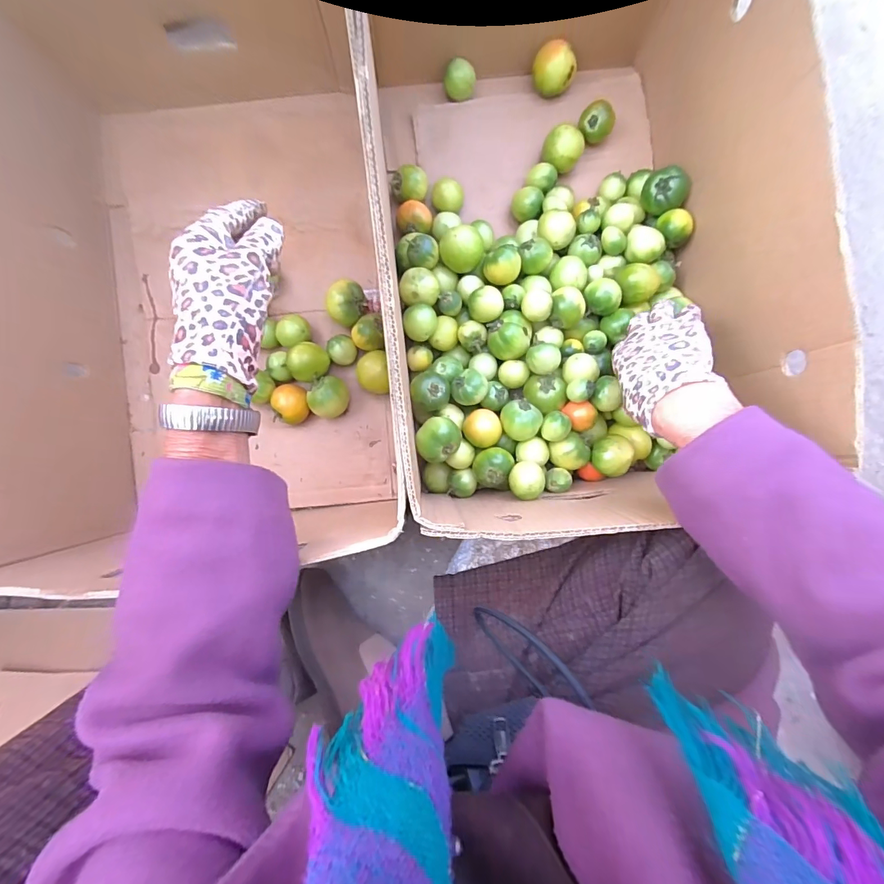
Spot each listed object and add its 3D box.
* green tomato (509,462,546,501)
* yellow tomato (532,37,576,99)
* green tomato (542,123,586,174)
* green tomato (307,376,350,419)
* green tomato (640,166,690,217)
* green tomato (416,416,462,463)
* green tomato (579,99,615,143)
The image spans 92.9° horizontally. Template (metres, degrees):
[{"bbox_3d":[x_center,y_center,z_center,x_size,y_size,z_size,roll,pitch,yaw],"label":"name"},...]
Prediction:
[{"bbox_3d":[0.085,0.039,0.428,0.033,0.028,0.037,-1,89,-2],"label":"green tomato"},{"bbox_3d":[0.133,-0.443,0.501,0.051,0.041,0.044,17,88,-1],"label":"yellow tomato"},{"bbox_3d":[0.143,-0.345,0.499,0.044,0.038,0.043,0,89,-2],"label":"green tomato"},{"bbox_3d":[-0.127,-0.050,0.481,0.040,0.040,0.046,42,88,0],"label":"green tomato"},{"bbox_3d":[0.251,-0.283,0.470,0.046,0.041,0.046,0,89,-2],"label":"green tomato"},{"bbox_3d":[-0.004,-0.003,0.426,0.044,0.043,0.041,0,89,-2],"label":"green tomato"},{"bbox_3d":[0.182,-0.377,0.502,0.039,0.033,0.038,0,89,-2],"label":"green tomato"}]

